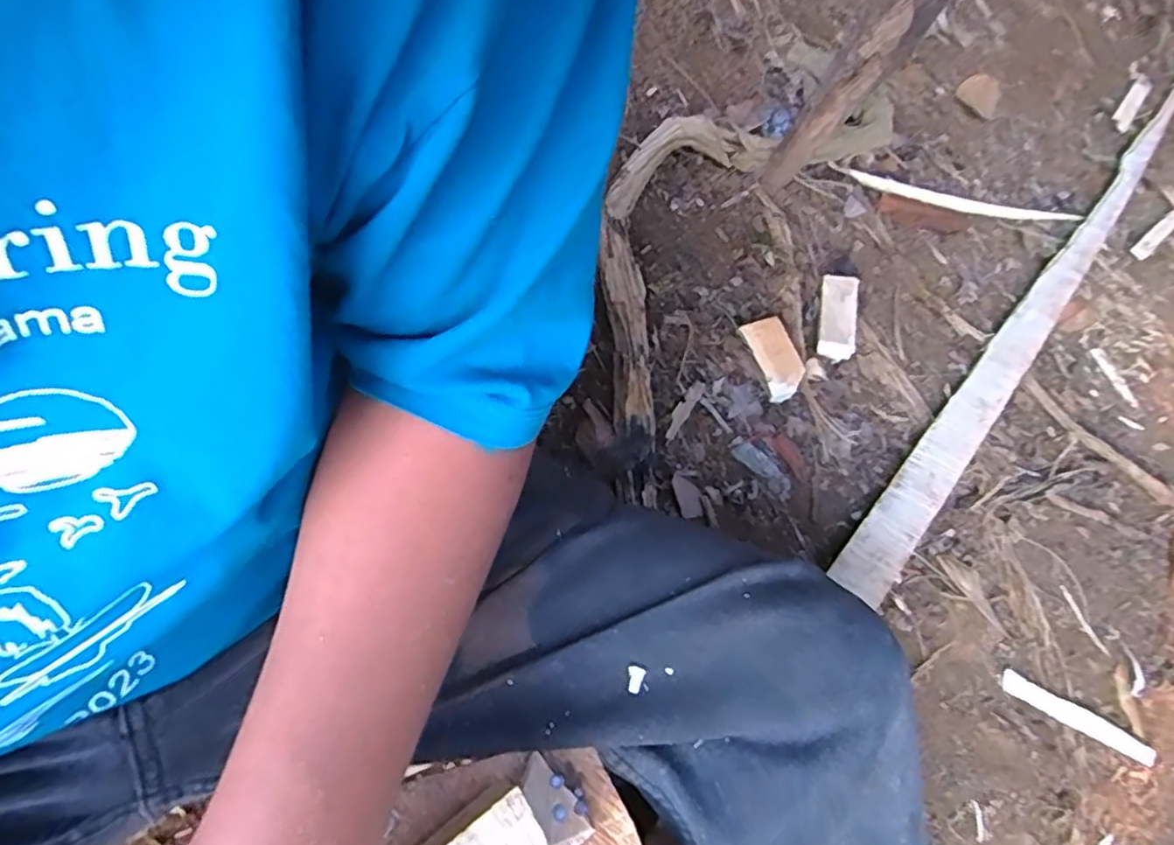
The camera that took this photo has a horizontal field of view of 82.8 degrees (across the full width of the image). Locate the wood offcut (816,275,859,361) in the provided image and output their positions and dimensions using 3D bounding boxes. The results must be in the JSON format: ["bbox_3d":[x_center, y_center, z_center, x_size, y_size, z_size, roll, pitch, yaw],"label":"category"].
[{"bbox_3d":[0.275,-0.118,0.732,0.039,0.024,0.091,7,83,0],"label":"wood offcut"}]

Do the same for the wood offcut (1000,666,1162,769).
[{"bbox_3d":[0.473,0.284,0.640,0.180,0.004,0.021,28,70,-5],"label":"wood offcut"}]

